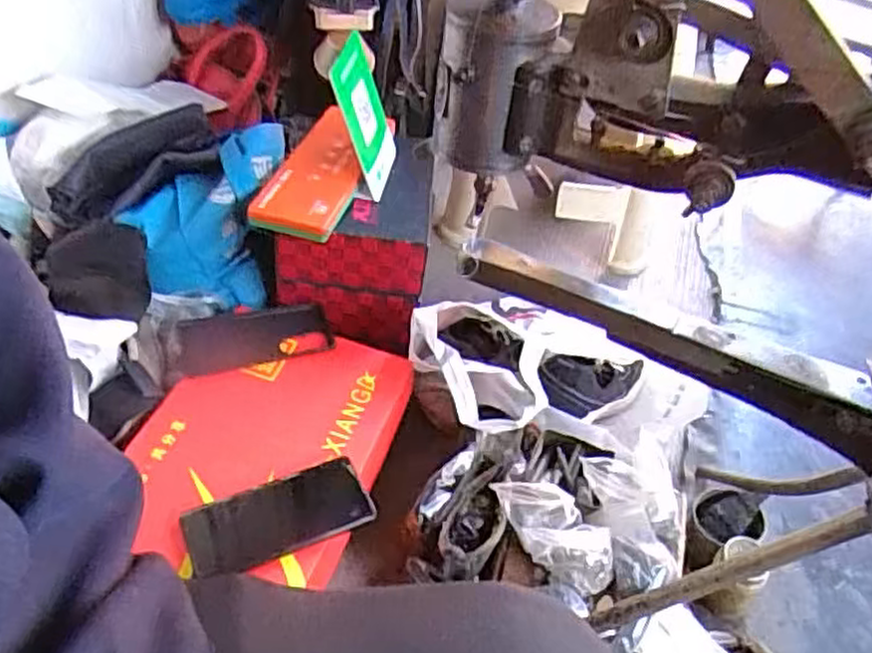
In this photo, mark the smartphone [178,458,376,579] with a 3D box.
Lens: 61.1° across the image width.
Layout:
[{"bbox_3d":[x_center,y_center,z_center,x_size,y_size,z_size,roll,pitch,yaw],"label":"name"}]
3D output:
[{"bbox_3d":[-0.148,0.177,0.690,0.168,0.017,0.075,-18,48,-17],"label":"smartphone"}]

